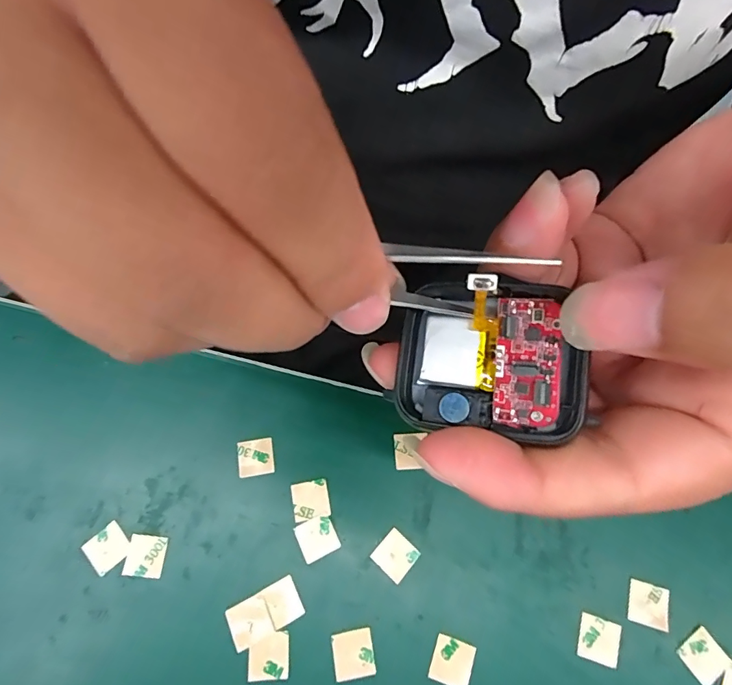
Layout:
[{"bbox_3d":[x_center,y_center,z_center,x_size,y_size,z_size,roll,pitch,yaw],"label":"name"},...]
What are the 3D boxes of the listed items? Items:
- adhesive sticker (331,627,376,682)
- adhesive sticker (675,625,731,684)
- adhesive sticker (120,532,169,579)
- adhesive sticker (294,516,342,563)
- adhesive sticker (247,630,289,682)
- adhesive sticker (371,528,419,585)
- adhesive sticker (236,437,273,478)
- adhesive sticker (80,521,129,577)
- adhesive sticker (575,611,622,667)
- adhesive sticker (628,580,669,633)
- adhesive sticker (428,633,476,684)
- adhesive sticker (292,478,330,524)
[{"bbox_3d":[-0.005,0.119,0.164,0.015,0.004,0.015,-10,70,-4],"label":"adhesive sticker"},{"bbox_3d":[0.130,0.121,0.165,0.015,0.004,0.015,-37,73,-7],"label":"adhesive sticker"},{"bbox_3d":[-0.090,0.087,0.174,0.015,0.004,0.015,5,70,2],"label":"adhesive sticker"},{"bbox_3d":[-0.020,0.081,0.178,0.015,0.004,0.015,-23,73,-10],"label":"adhesive sticker"},{"bbox_3d":[-0.037,0.119,0.161,0.015,0.004,0.015,-3,69,-2],"label":"adhesive sticker"},{"bbox_3d":[0.012,0.087,0.176,0.015,0.004,0.015,40,73,15],"label":"adhesive sticker"},{"bbox_3d":[-0.049,0.051,0.189,0.015,0.004,0.015,-9,70,-6],"label":"adhesive sticker"},{"bbox_3d":[-0.106,0.084,0.175,0.015,0.004,0.015,-41,77,-16],"label":"adhesive sticker"},{"bbox_3d":[0.091,0.116,0.167,0.015,0.004,0.015,16,69,8],"label":"adhesive sticker"},{"bbox_3d":[0.113,0.105,0.171,0.015,0.004,0.015,15,69,12],"label":"adhesive sticker"},{"bbox_3d":[0.033,0.122,0.163,0.015,0.004,0.015,18,68,8],"label":"adhesive sticker"},{"bbox_3d":[-0.024,0.067,0.183,0.015,0.004,0.015,-10,69,-5],"label":"adhesive sticker"}]

